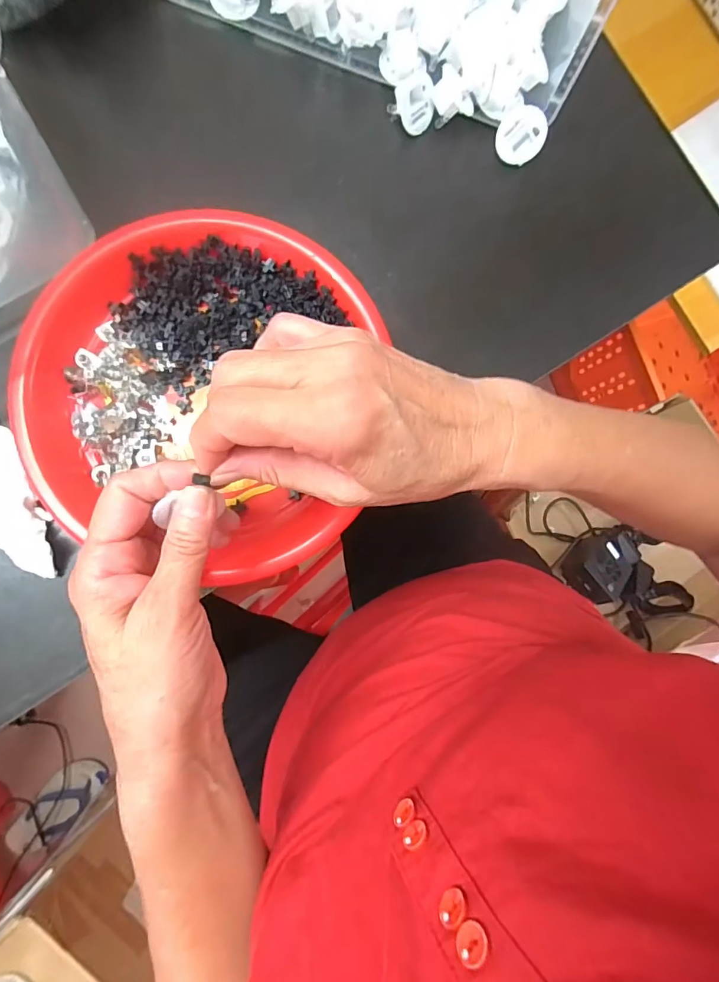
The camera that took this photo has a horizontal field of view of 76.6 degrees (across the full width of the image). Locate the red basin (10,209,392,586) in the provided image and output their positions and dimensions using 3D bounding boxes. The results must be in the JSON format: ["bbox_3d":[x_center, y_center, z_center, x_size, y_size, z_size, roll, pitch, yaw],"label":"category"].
[{"bbox_3d":[-0.104,-0.063,0.307,0.212,0.048,0.223,0,87,-4],"label":"red basin"}]

